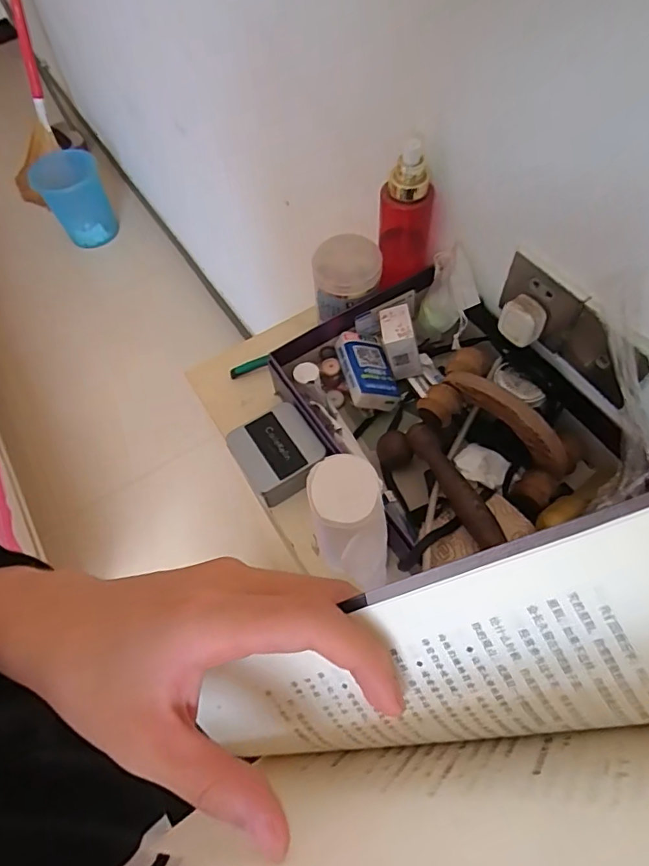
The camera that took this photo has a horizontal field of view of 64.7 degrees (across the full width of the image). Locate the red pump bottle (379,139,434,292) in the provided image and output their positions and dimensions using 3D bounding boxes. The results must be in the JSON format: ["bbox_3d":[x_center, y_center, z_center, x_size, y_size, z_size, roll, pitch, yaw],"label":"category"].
[{"bbox_3d":[0.092,-0.236,0.578,0.060,0.158,0.074,4,61,6],"label":"red pump bottle"}]

